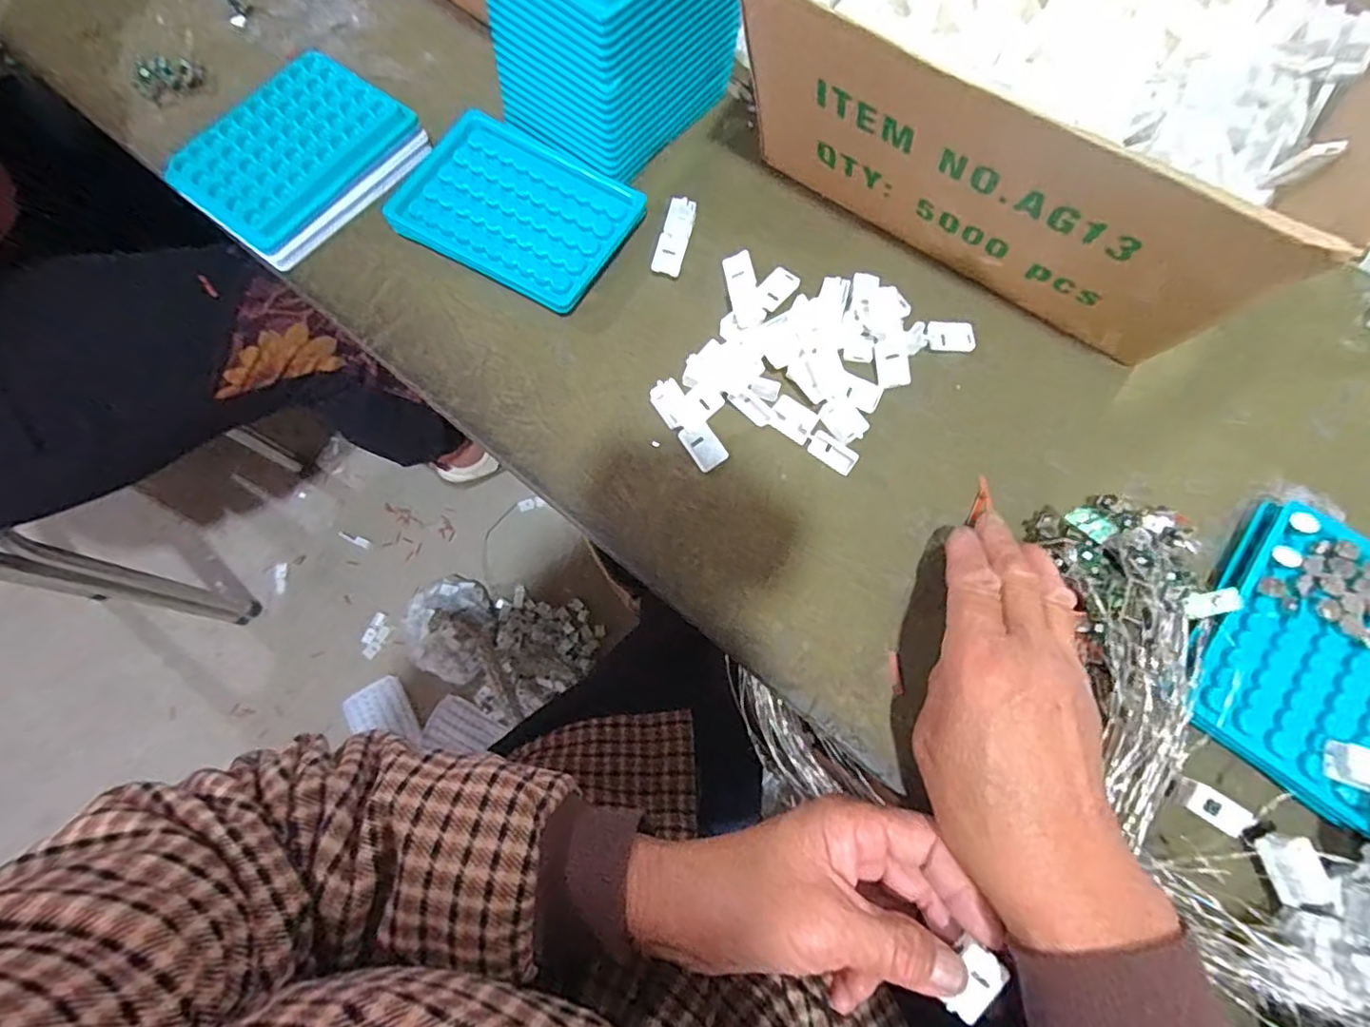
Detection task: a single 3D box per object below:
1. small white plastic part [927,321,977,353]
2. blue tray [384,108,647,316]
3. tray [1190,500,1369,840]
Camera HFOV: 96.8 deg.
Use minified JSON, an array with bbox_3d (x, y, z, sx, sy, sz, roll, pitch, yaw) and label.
[{"bbox_3d":[0.158,-0.105,0.361,0.028,0.005,0.017,-1,72,0],"label":"small white plastic part"},{"bbox_3d":[-0.106,-0.186,0.376,0.137,0.014,0.098,31,75,9],"label":"blue tray"},{"bbox_3d":[0.308,0.068,0.294,0.104,0.018,0.133,38,78,13],"label":"tray"}]

